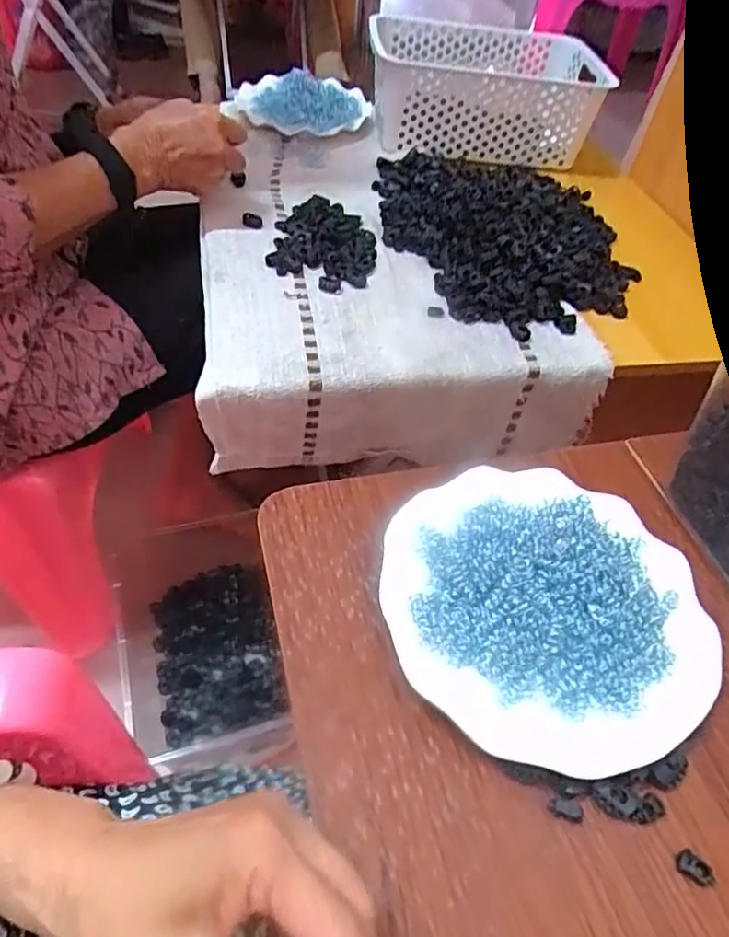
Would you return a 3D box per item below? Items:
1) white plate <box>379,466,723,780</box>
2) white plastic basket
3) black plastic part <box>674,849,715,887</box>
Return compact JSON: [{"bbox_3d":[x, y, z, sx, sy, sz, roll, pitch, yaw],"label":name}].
[{"bbox_3d":[0.103,0.079,0.355,0.180,0.044,0.178,3,47,-3],"label":"white plate"},{"bbox_3d":[0.167,-0.543,0.882,0.309,0.111,0.205,2,47,-4],"label":"white plastic basket"},{"bbox_3d":[0.156,0.189,0.287,0.018,0.007,0.010,26,50,18],"label":"black plastic part"}]

